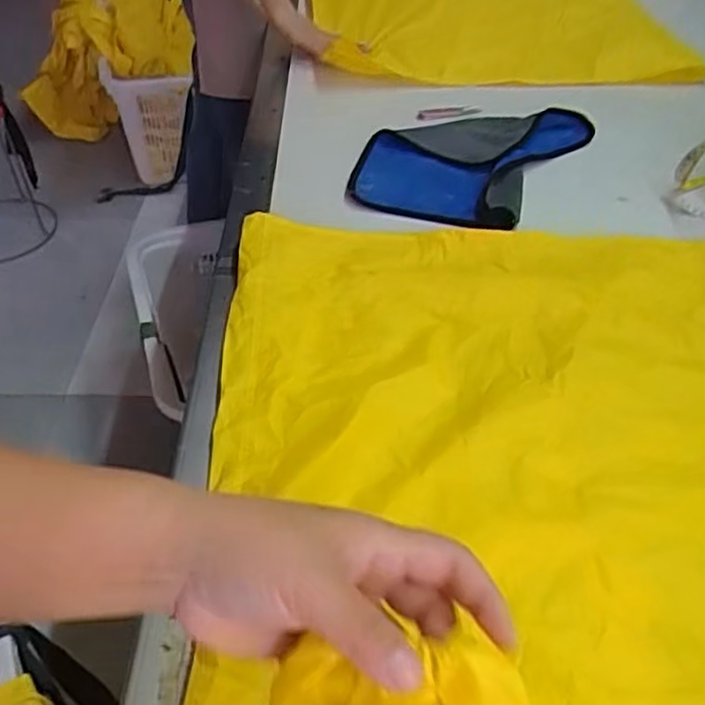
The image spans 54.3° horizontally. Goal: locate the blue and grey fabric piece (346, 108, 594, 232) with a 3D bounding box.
[{"bbox_3d":[0.164,-0.288,0.978,0.248,0.024,0.376,23,46,21],"label":"blue and grey fabric piece"}]

